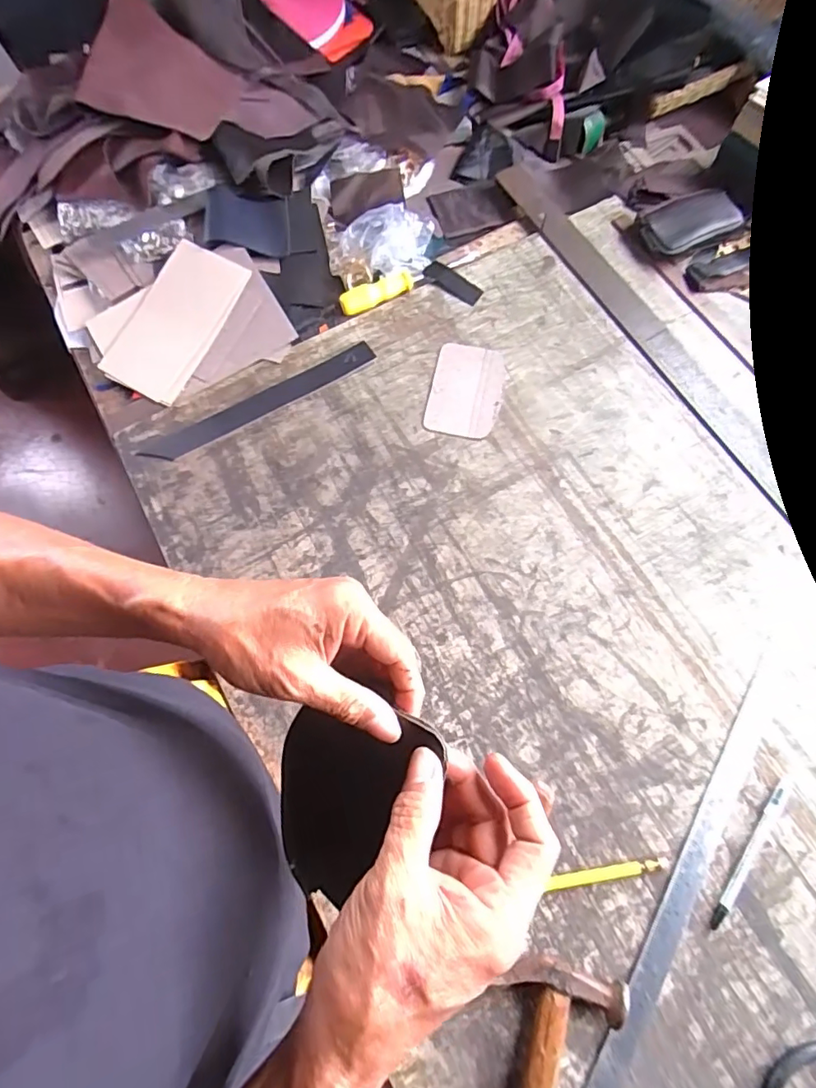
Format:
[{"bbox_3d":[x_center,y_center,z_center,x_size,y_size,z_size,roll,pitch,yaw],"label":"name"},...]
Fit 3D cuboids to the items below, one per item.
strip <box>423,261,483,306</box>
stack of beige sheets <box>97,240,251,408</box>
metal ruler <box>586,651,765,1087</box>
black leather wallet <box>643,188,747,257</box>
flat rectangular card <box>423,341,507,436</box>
[{"bbox_3d":[0.058,-0.339,0.677,0.030,0.005,0.086,-43,76,-14],"label":"strip"},{"bbox_3d":[-0.295,-0.283,0.665,0.111,0.009,0.202,28,82,7],"label":"stack of beige sheets"},{"bbox_3d":[0.235,0.298,0.457,0.023,0.008,0.439,29,73,10],"label":"metal ruler"},{"bbox_3d":[0.372,-0.425,0.693,0.116,0.032,0.077,-20,72,-7],"label":"black leather wallet"},{"bbox_3d":[0.069,-0.184,0.622,0.084,0.004,0.124,12,71,4],"label":"flat rectangular card"}]

